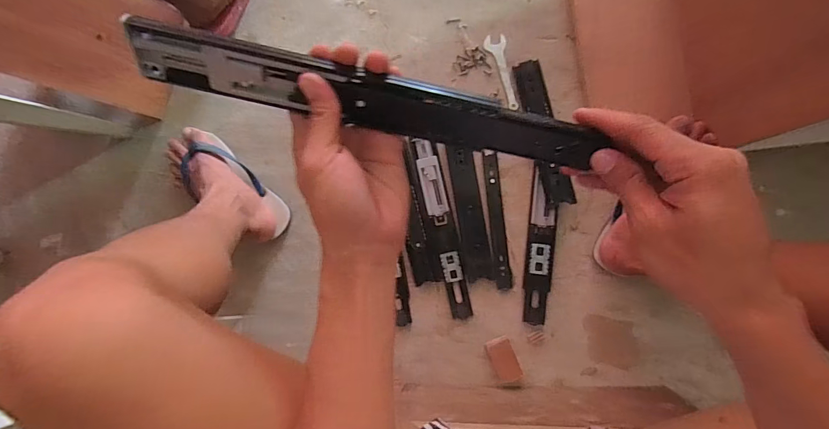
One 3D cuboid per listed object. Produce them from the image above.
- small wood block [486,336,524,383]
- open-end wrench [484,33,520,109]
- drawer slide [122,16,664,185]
[{"bbox_3d":[0.142,0.229,0.631,0.040,0.027,0.066,-22,87,3],"label":"small wood block"},{"bbox_3d":[0.148,-0.239,0.676,0.035,0.004,0.132,-13,87,3],"label":"open-end wrench"},{"bbox_3d":[-0.031,-0.083,0.284,0.319,0.049,0.017,12,53,-2],"label":"drawer slide"}]

